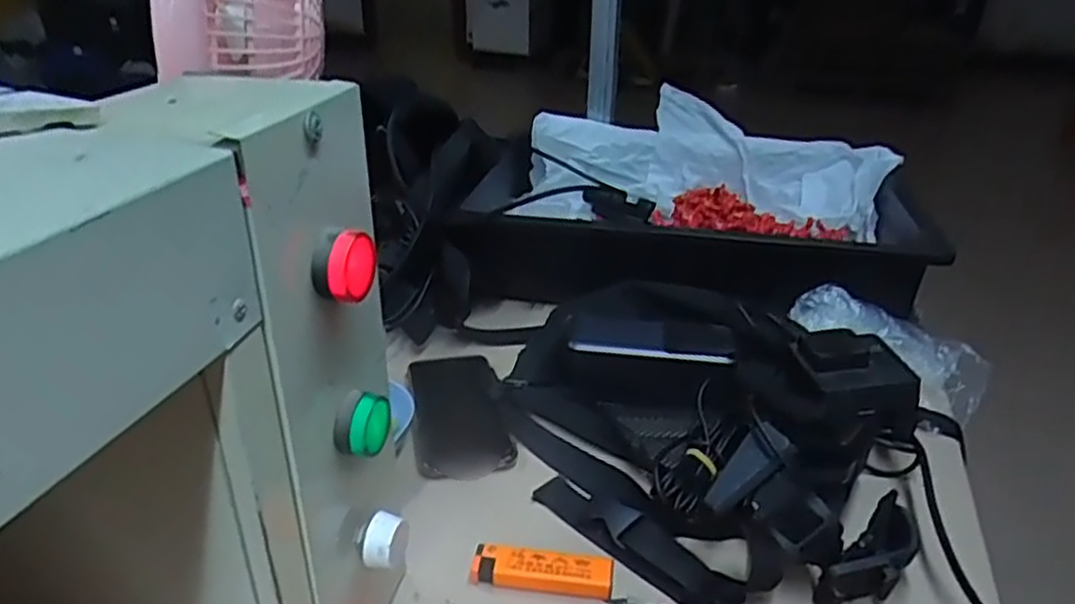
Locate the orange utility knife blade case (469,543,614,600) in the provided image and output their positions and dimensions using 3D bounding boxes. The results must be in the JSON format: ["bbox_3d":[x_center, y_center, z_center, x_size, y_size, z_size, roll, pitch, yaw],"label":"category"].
[{"bbox_3d":[0.003,0.157,0.428,0.080,0.016,0.021,5,29,7],"label":"orange utility knife blade case"}]

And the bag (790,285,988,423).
[{"bbox_3d":[0.298,0.032,0.624,0.159,0.044,0.069,31,39,20],"label":"bag"}]

